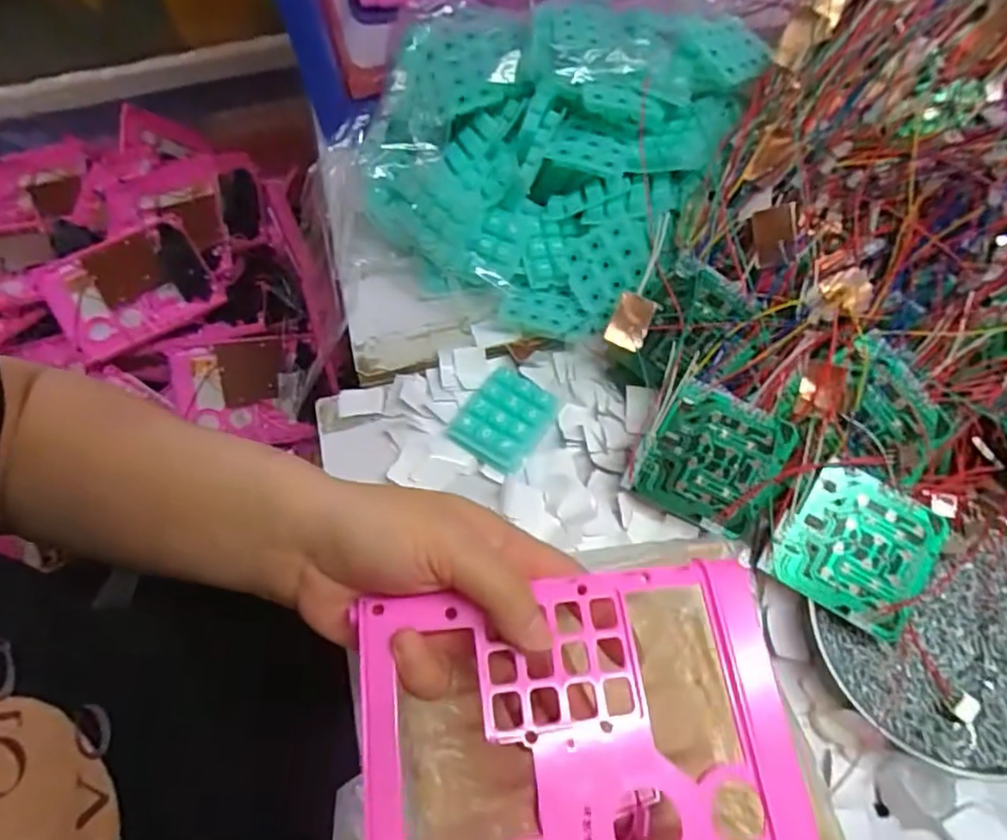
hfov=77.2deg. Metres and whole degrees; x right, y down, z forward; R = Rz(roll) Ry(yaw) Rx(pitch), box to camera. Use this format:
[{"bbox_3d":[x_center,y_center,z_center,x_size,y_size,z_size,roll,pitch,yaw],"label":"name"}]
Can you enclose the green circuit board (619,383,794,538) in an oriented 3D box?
[{"bbox_3d":[0.114,0.022,0.353,0.072,0.004,0.071,25,95,11],"label":"green circuit board"}]

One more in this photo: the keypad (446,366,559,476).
[{"bbox_3d":[0.001,-0.002,0.388,0.048,0.017,0.059,29,68,15],"label":"keypad"}]

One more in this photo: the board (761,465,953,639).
[{"bbox_3d":[0.183,0.065,0.327,0.073,0.004,0.070,30,82,11],"label":"board"}]

